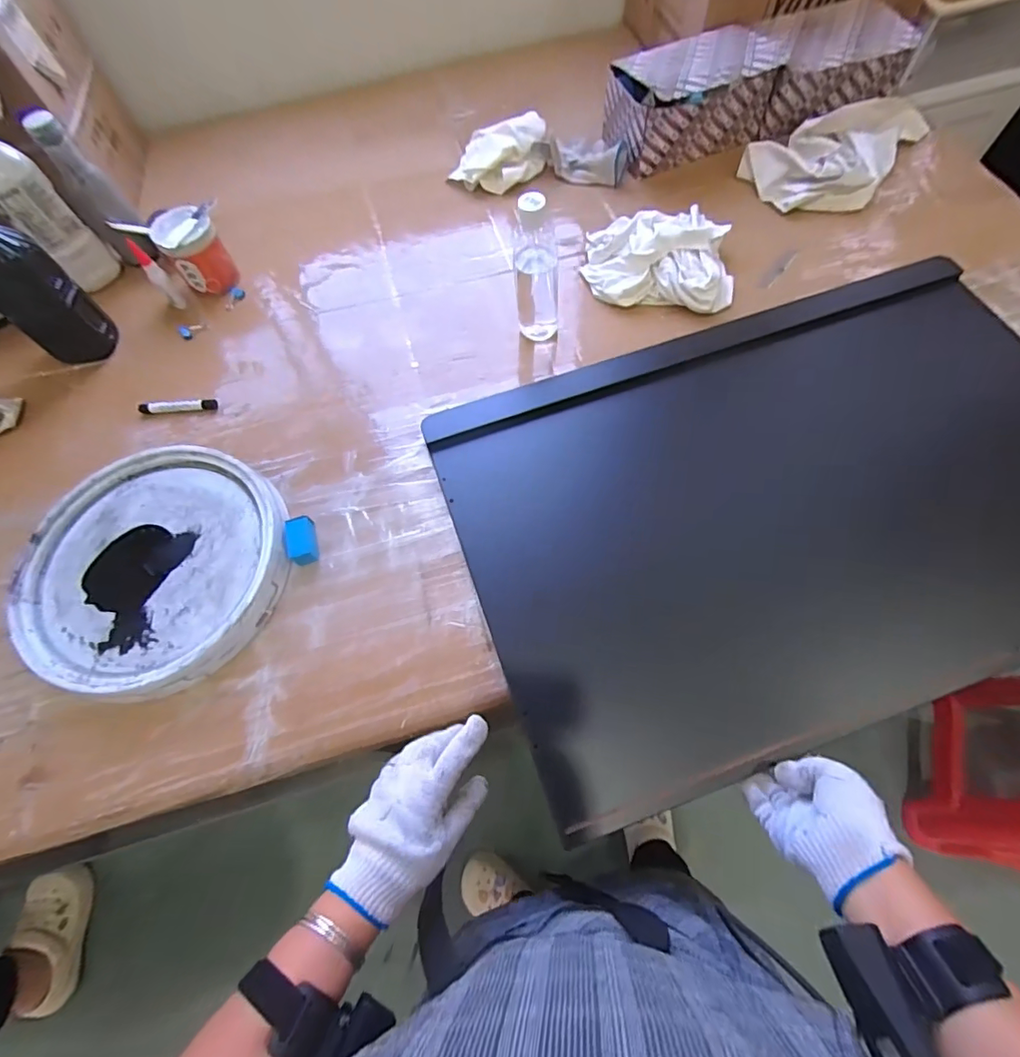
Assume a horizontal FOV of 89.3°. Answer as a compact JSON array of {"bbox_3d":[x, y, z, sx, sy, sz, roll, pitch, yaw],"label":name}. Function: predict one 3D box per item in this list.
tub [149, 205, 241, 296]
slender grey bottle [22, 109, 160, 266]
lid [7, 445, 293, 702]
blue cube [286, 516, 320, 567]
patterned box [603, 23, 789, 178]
[{"bbox_3d":[-0.467,-0.411,0.773,0.080,0.102,0.076,-1,64,3],"label":"tub"},{"bbox_3d":[-0.616,-0.498,0.762,0.053,0.200,0.060,-18,64,-6],"label":"slender grey bottle"},{"bbox_3d":[-0.408,0.041,0.597,0.293,0.034,0.281,-1,64,3],"label":"lid"},{"bbox_3d":[-0.243,0.014,0.607,0.029,0.026,0.054,-16,64,-5],"label":"blue cube"},{"bbox_3d":[0.297,-0.716,0.869,0.253,0.128,0.155,-25,65,-9],"label":"patterned box"}]

